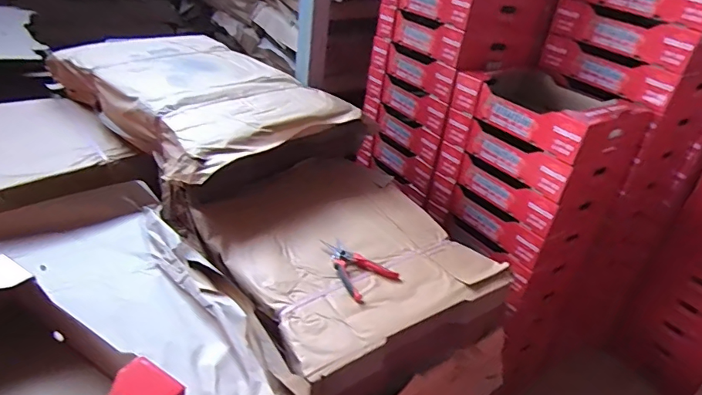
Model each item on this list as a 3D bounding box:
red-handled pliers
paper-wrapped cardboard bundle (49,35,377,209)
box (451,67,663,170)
[{"bbox_3d":[0.025,0.138,1.007,0.118,0.026,0.165,-11,36,-27],"label":"red-handled pliers"},{"bbox_3d":[-0.419,-0.303,1.429,0.802,0.189,0.609,29,38,32],"label":"paper-wrapped cardboard bundle"},{"bbox_3d":[0.549,-0.243,1.334,0.367,0.124,0.406,-15,37,-32],"label":"box"}]

